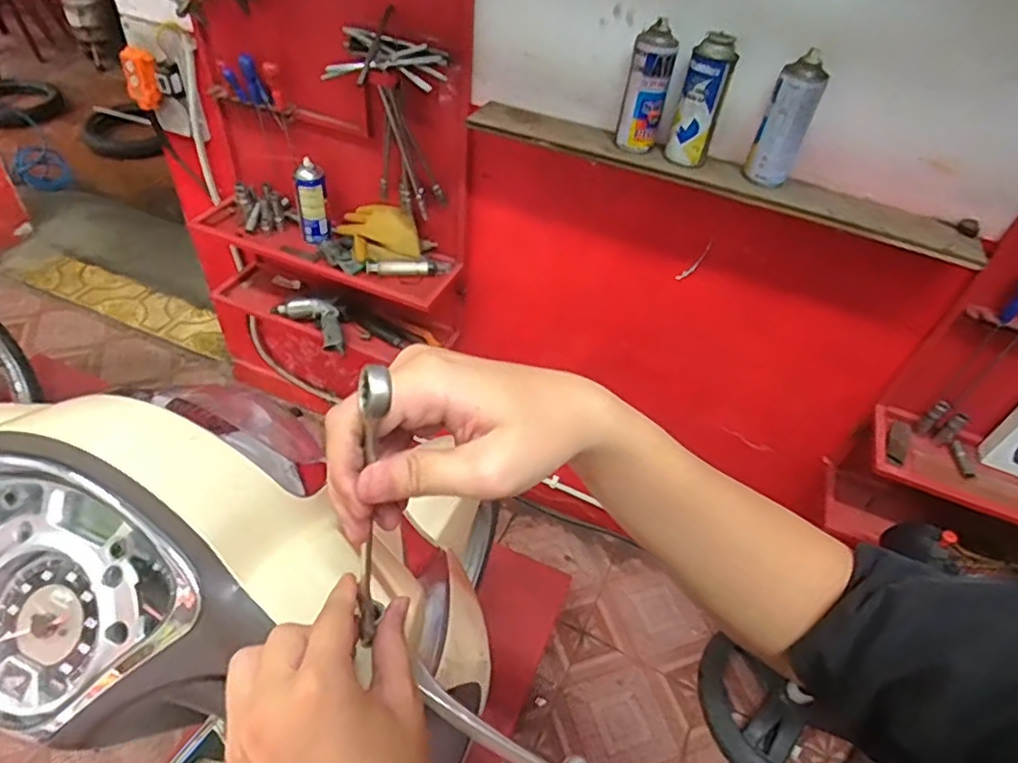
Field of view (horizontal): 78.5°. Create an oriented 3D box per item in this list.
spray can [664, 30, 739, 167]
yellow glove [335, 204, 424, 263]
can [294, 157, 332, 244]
[{"bbox_3d":[0.284,-0.412,0.928,0.061,0.177,0.055,17,46,10],"label":"spray can"},{"bbox_3d":[-0.288,-0.310,1.311,0.207,0.112,0.075,24,48,16],"label":"yellow glove"},{"bbox_3d":[-0.415,-0.379,1.319,0.064,0.155,0.064,-8,47,-14],"label":"can"}]

